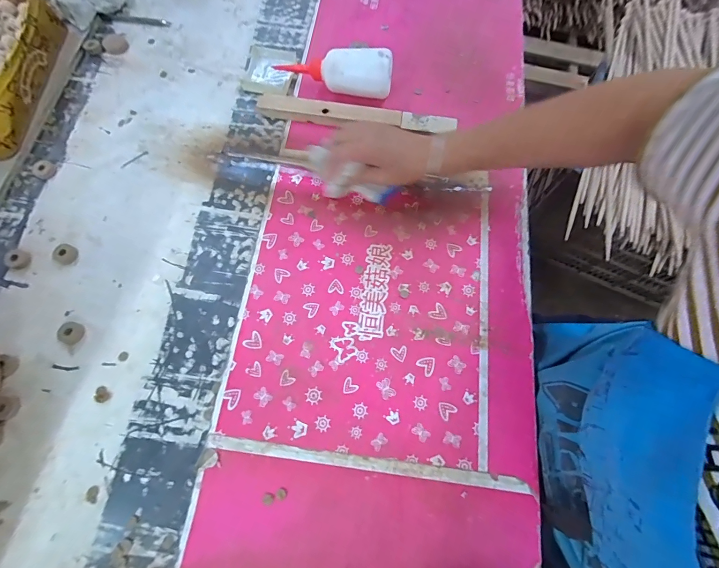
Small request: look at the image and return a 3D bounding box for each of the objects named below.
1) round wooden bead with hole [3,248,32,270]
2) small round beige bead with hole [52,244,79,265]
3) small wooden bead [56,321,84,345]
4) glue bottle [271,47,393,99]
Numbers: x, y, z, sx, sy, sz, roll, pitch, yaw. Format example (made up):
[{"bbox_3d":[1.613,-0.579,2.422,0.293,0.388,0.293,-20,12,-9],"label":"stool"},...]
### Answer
[{"bbox_3d":[-0.437,-0.033,0.434,0.030,0.011,0.024,32,73,9],"label":"round wooden bead with hole"},{"bbox_3d":[-0.379,-0.039,0.438,0.027,0.011,0.025,0,71,-1],"label":"small round beige bead with hole"},{"bbox_3d":[-0.342,0.058,0.404,0.019,0.015,0.025,17,71,4],"label":"small wooden bead"},{"bbox_3d":[-0.038,-0.327,0.513,0.179,0.059,0.054,18,72,5],"label":"glue bottle"}]

